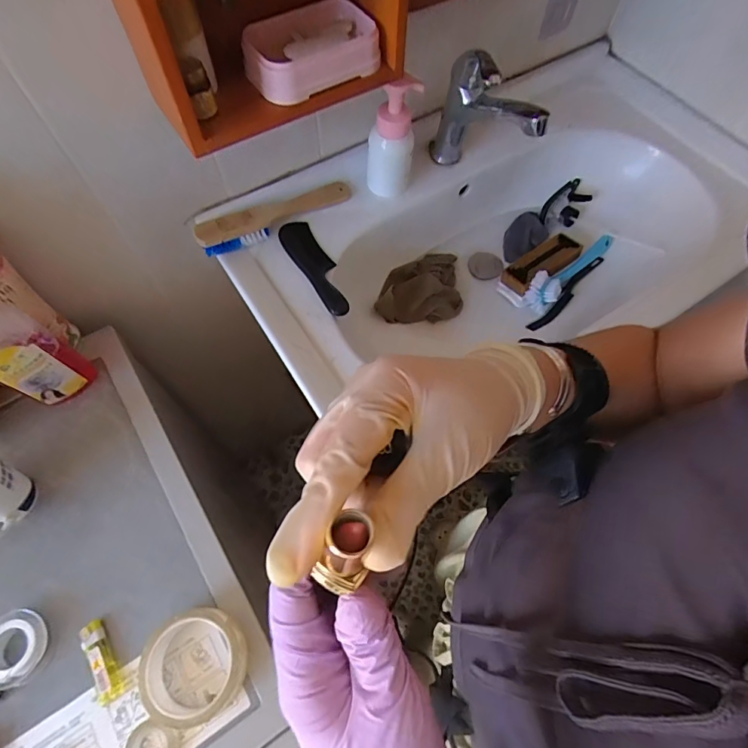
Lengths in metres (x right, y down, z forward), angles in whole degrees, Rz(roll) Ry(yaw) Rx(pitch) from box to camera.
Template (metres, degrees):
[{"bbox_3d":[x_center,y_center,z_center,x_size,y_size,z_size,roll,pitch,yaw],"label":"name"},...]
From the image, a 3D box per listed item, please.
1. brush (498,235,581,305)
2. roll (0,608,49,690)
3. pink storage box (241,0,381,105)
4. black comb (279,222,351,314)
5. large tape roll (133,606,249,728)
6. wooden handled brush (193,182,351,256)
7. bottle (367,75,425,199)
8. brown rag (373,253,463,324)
[{"bbox_3d":[0.271,-0.175,0.753,0.152,0.040,0.059,-39,70,-18],"label":"brush"},{"bbox_3d":[-0.361,0.272,0.455,0.062,0.019,0.066,0,63,-1],"label":"roll"},{"bbox_3d":[-0.068,-0.341,0.479,0.139,0.035,0.096,-29,67,-14],"label":"pink storage box"},{"bbox_3d":[-0.080,-0.152,0.635,0.048,0.012,0.169,-28,67,-14],"label":"black comb"},{"bbox_3d":[-0.174,0.280,0.443,0.097,0.030,0.099,0,63,-1],"label":"large tape roll"},{"bbox_3d":[-0.140,-0.231,0.659,0.234,0.056,0.040,-33,68,-16],"label":"wooden handled brush"},{"bbox_3d":[0.024,-0.328,0.646,0.055,0.168,0.059,39,69,17],"label":"bottle"},{"bbox_3d":[0.075,-0.152,0.749,0.139,0.042,0.152,2,63,1],"label":"brown rag"}]

